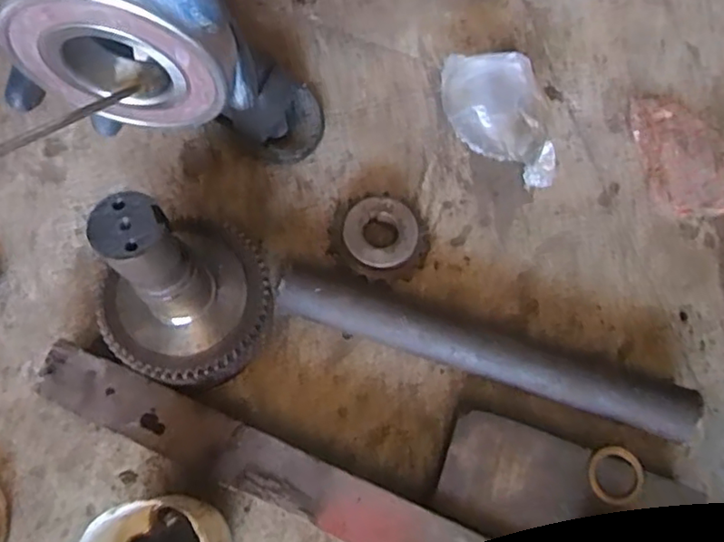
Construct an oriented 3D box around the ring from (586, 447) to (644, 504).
[{"bbox_3d":[0.214,0.172,0.520,0.045,0.006,0.047,1,72,-2],"label":"ring"}]

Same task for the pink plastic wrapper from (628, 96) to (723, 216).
[{"bbox_3d":[0.338,-0.126,0.657,0.084,0.026,0.146,-4,72,-4],"label":"pink plastic wrapper"}]

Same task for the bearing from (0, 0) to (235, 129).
[{"bbox_3d":[-0.118,-0.104,0.301,0.097,0.092,0.026,14,72,2],"label":"bearing"}]

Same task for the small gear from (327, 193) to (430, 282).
[{"bbox_3d":[0.017,-0.038,0.607,0.097,0.034,0.086,34,74,8],"label":"small gear"}]

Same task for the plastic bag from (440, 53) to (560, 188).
[{"bbox_3d":[0.139,-0.156,0.646,0.103,0.060,0.150,-14,73,-7],"label":"plastic bag"}]

